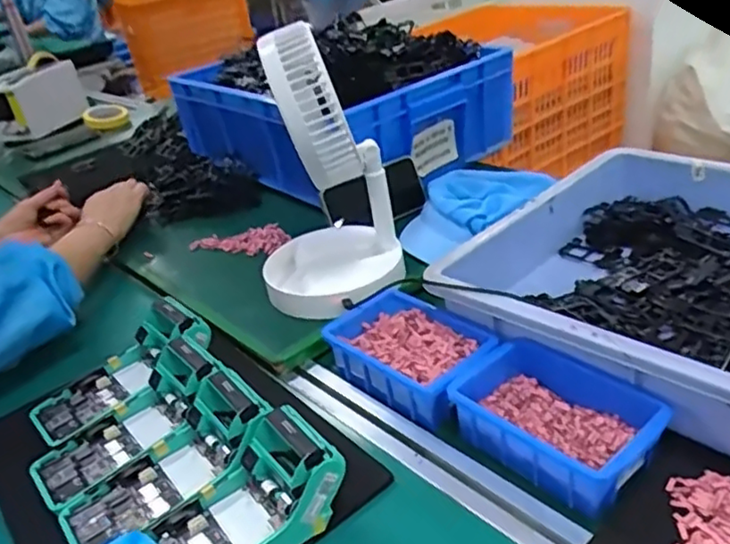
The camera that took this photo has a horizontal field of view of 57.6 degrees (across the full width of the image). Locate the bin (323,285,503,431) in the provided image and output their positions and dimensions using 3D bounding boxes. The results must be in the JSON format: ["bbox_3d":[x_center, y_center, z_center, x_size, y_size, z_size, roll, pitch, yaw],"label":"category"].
[{"bbox_3d":[0.045,0.076,0.626,0.100,0.051,0.152,-31,35,-35],"label":"bin"}]

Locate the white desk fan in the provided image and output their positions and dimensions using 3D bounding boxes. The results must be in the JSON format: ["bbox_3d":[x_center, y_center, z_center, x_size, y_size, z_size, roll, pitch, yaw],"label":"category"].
[{"bbox_3d":[-0.051,-0.107,0.699,0.155,0.280,0.163,-11,28,-4],"label":"white desk fan"}]

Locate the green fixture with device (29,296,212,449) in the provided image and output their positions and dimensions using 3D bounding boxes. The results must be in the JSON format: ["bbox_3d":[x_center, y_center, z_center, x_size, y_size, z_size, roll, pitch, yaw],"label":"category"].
[{"bbox_3d":[-0.237,0.100,0.652,0.178,0.055,0.086,-41,43,-14],"label":"green fixture with device"}]

